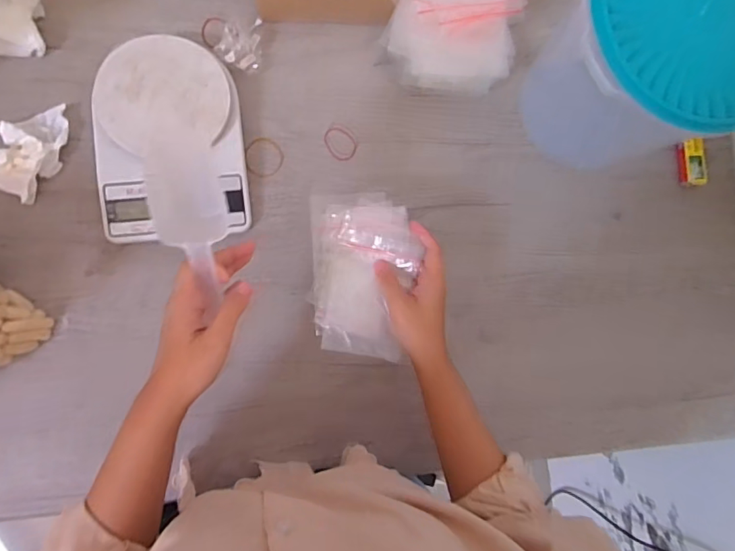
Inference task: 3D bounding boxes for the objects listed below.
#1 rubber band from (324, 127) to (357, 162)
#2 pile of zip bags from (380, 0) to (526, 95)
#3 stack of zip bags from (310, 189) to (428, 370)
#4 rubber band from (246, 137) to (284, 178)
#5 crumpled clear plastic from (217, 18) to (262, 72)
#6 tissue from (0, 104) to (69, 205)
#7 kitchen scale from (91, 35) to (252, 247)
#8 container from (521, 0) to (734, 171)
[{"bbox_3d":[-0.032,-0.153,0.567,0.044,0.007,0.035,44,81,-3],"label":"rubber band"},{"bbox_3d":[0.096,-0.263,0.558,0.147,0.072,0.109,-2,85,-8],"label":"pile of zip bags"},{"bbox_3d":[-0.005,-0.001,0.490,0.102,0.025,0.166,2,86,-8],"label":"stack of zip bags"},{"bbox_3d":[-0.116,-0.134,0.552,0.041,0.004,0.046,2,86,-8],"label":"rubber band"},{"bbox_3d":[-0.143,-0.260,0.550,0.045,0.033,0.053,1,86,-8],"label":"crumpled clear plastic"},{"bbox_3d":[-0.351,-0.133,0.507,0.062,0.016,0.102,24,83,-6],"label":"tissue"},{"bbox_3d":[-0.211,-0.145,0.524,0.154,0.034,0.213,-5,87,-9],"label":"kitchen scale"},{"bbox_3d":[0.277,-0.224,0.518,0.195,0.201,0.202,1,86,-8],"label":"container"}]

